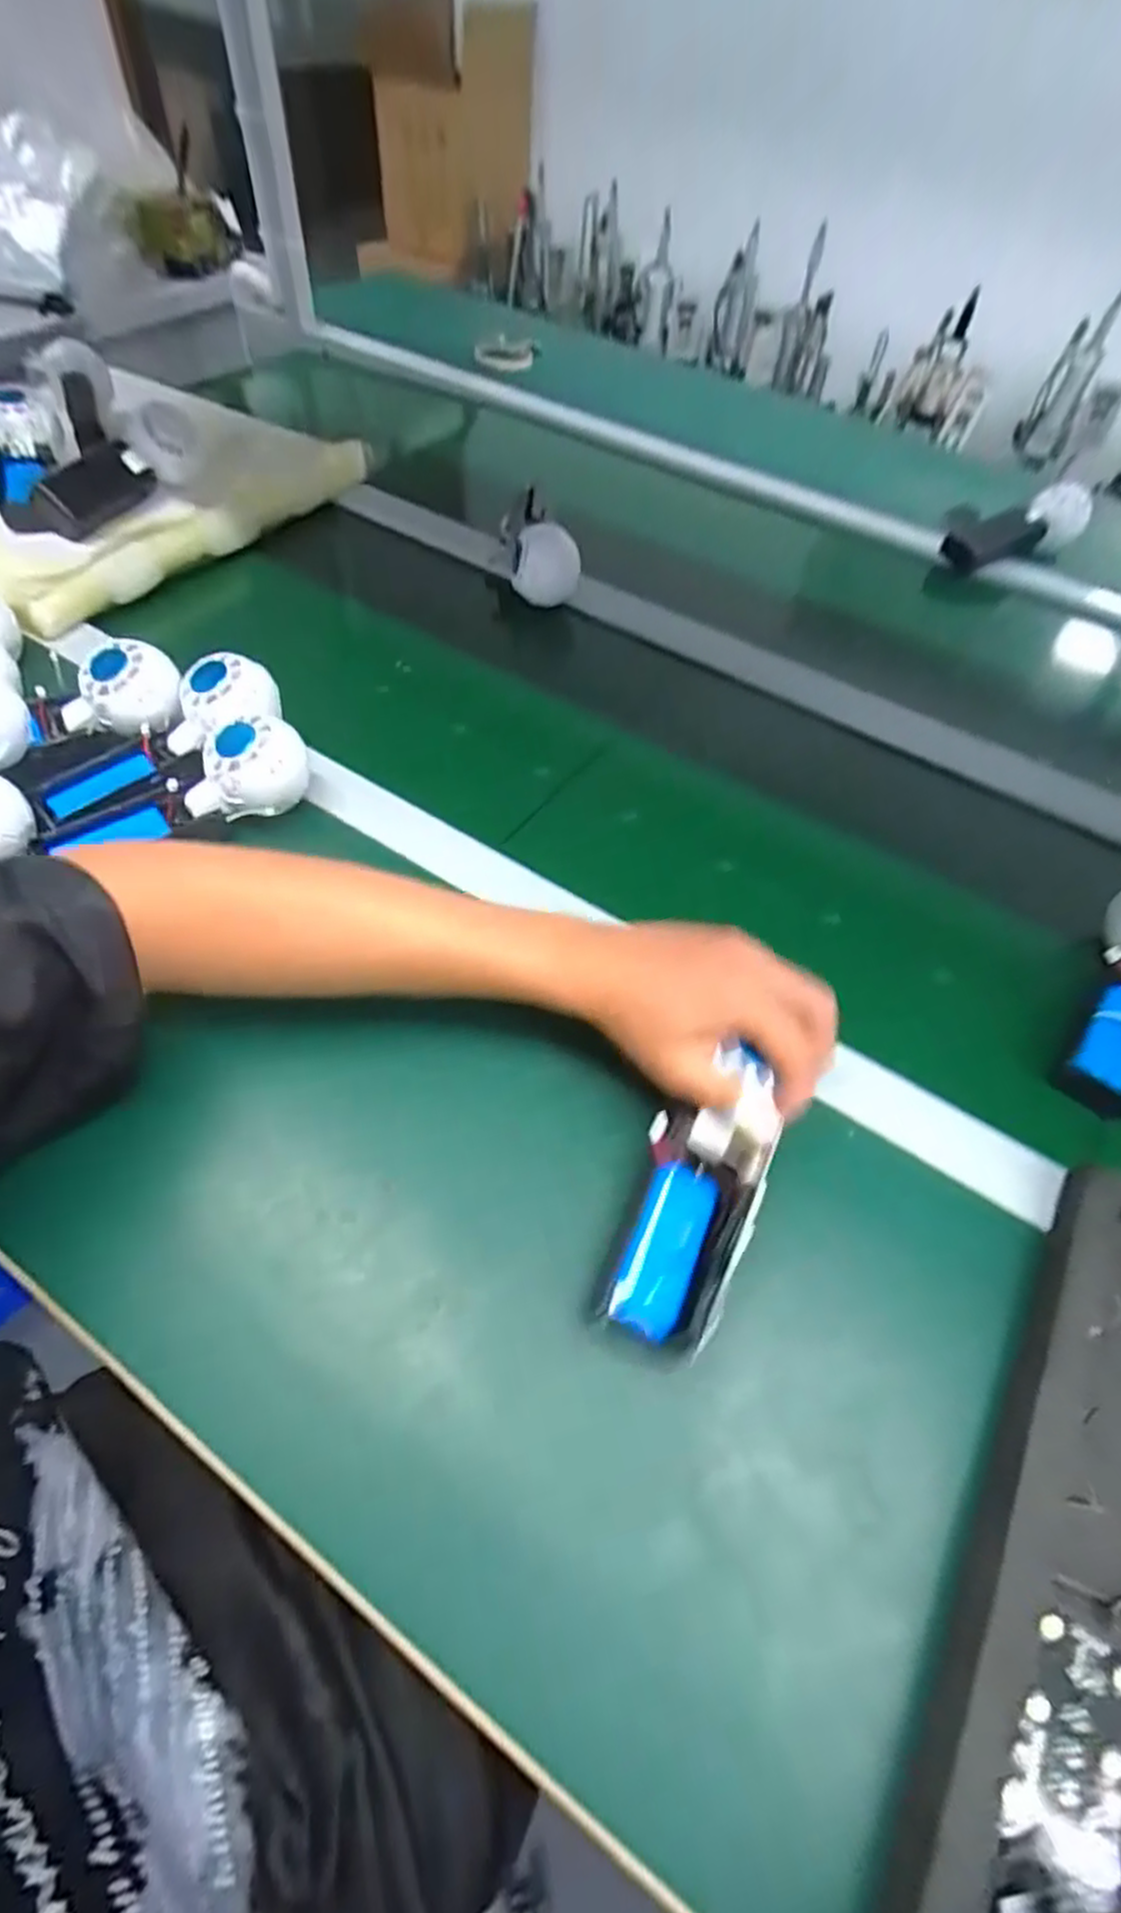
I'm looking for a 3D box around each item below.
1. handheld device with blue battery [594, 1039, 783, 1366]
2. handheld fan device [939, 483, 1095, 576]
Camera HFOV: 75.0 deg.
[{"bbox_3d":[0.063,0.113,0.340,0.058,0.038,0.131,25,71,12],"label":"handheld device with blue battery"},{"bbox_3d":[0.505,-0.470,0.808,0.159,0.046,0.052,-21,58,-2],"label":"handheld fan device"}]

